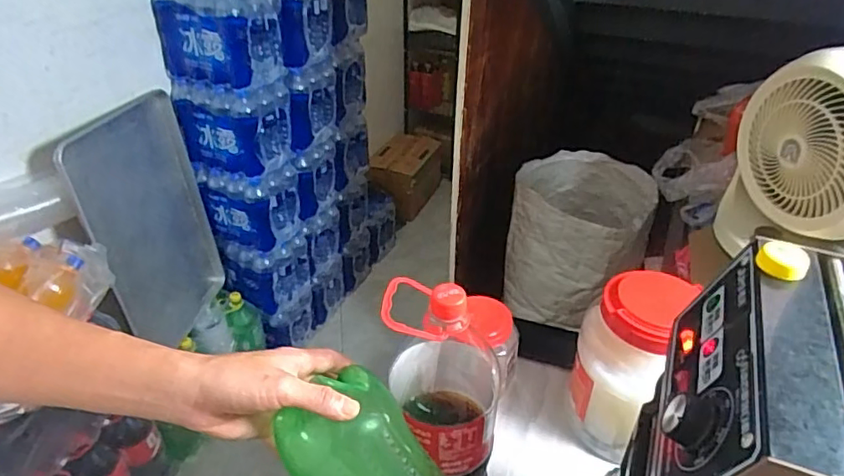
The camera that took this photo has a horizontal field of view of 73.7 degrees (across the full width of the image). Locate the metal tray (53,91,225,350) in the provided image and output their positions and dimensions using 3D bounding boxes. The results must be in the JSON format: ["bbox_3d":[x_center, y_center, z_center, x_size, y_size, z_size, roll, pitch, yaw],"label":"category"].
[{"bbox_3d":[-0.673,-0.021,1.424,0.046,0.613,0.368,7,37,19],"label":"metal tray"}]

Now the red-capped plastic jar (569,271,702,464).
[{"bbox_3d":[0.240,0.159,0.700,0.099,0.233,0.124,23,42,25],"label":"red-capped plastic jar"}]

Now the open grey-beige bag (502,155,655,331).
[{"bbox_3d":[0.402,-0.017,1.483,0.325,0.279,0.369,17,40,17],"label":"open grey-beige bag"}]

